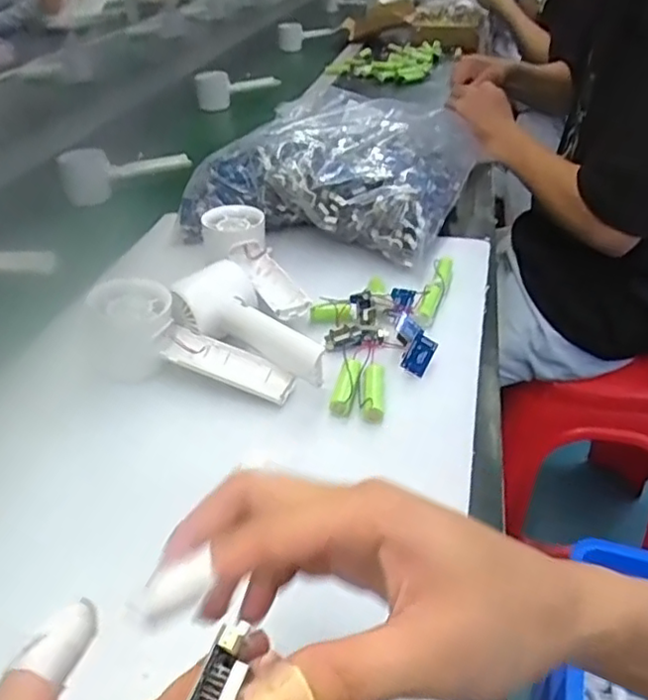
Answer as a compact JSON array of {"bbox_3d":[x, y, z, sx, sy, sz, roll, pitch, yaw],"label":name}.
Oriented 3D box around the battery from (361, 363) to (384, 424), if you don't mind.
[{"bbox_3d":[0.035,0.030,0.453,0.015,0.013,0.052,3,36,5],"label":"battery"}]

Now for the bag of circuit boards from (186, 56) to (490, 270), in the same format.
[{"bbox_3d":[0.033,-0.229,0.754,0.260,0.087,0.359,11,37,15],"label":"bag of circuit boards"}]

